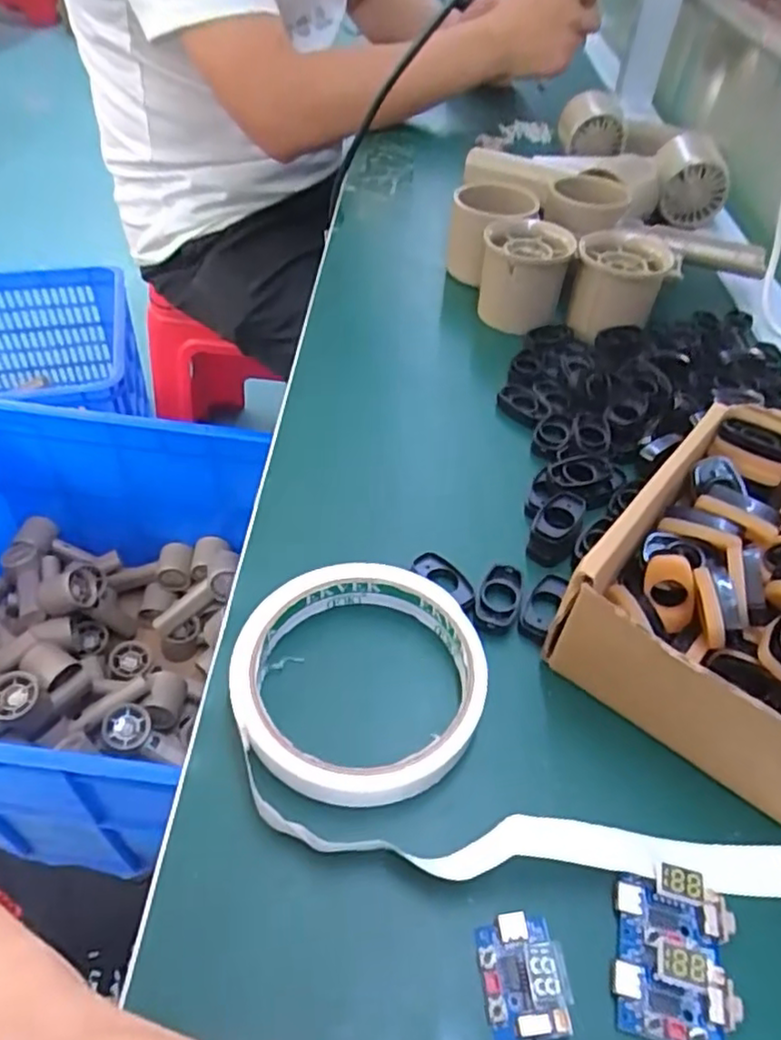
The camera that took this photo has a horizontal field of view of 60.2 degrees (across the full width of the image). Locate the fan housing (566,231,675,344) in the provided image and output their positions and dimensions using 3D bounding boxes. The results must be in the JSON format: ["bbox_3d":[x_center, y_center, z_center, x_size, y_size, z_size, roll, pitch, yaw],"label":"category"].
[{"bbox_3d":[0.144,-0.150,0.434,0.056,0.052,0.051,18,49,12],"label":"fan housing"}]

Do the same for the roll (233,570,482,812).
[{"bbox_3d":[-0.012,0.058,0.253,0.091,0.020,0.090,2,47,-2],"label":"roll"}]

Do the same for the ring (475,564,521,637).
[{"bbox_3d":[0.046,0.034,0.285,0.018,0.009,0.033,14,48,9],"label":"ring"}]

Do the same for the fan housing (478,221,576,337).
[{"bbox_3d":[0.087,-0.158,0.444,0.056,0.059,0.052,7,47,3],"label":"fan housing"}]

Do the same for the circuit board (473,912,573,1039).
[{"bbox_3d":[0.039,0.133,0.195,0.024,0.007,0.031,-3,47,-7],"label":"circuit board"}]

